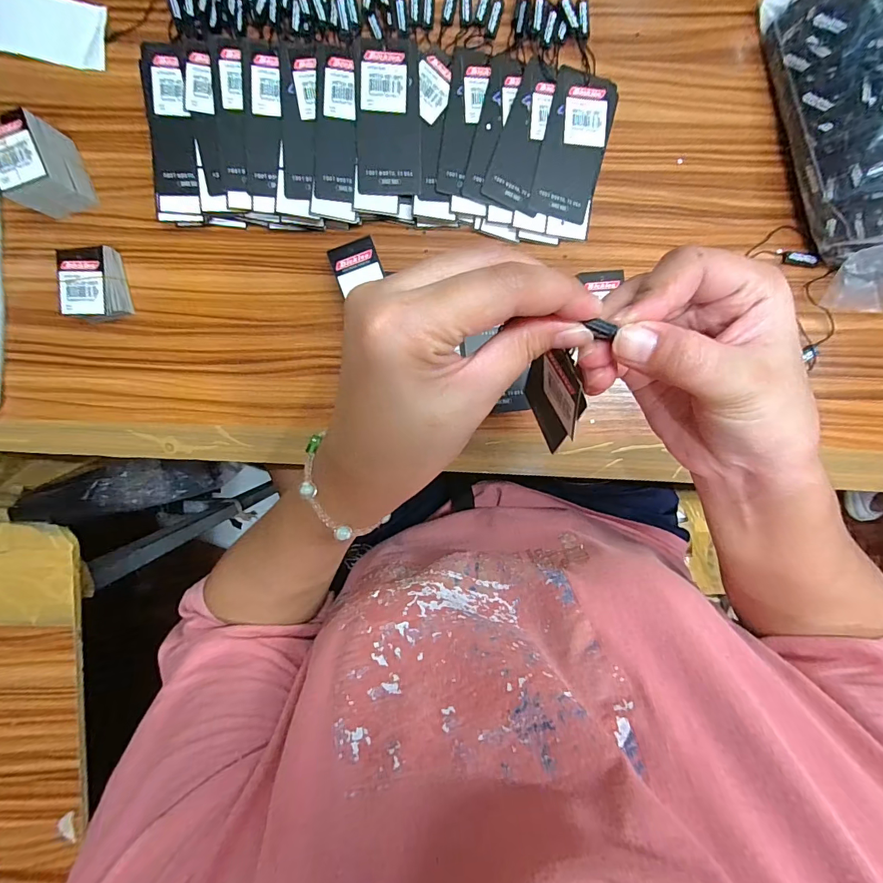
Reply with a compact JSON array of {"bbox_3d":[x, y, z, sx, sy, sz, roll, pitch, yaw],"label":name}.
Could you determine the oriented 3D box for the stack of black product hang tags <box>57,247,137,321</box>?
[{"bbox_3d":[-0.279,-0.126,0.340,0.041,0.026,0.055,-2,94,0],"label":"stack of black product hang tags"}]

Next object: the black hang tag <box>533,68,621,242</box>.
[{"bbox_3d":[0.106,-0.228,0.337,0.052,0.005,0.120,10,99,-9],"label":"black hang tag"}]

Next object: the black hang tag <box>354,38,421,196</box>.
[{"bbox_3d":[-0.041,-0.249,0.324,0.049,0.004,0.106,-2,100,-5],"label":"black hang tag"}]

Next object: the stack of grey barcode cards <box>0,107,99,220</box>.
[{"bbox_3d":[-0.303,-0.209,0.321,0.038,0.055,0.055,-15,94,1],"label":"stack of grey barcode cards"}]

